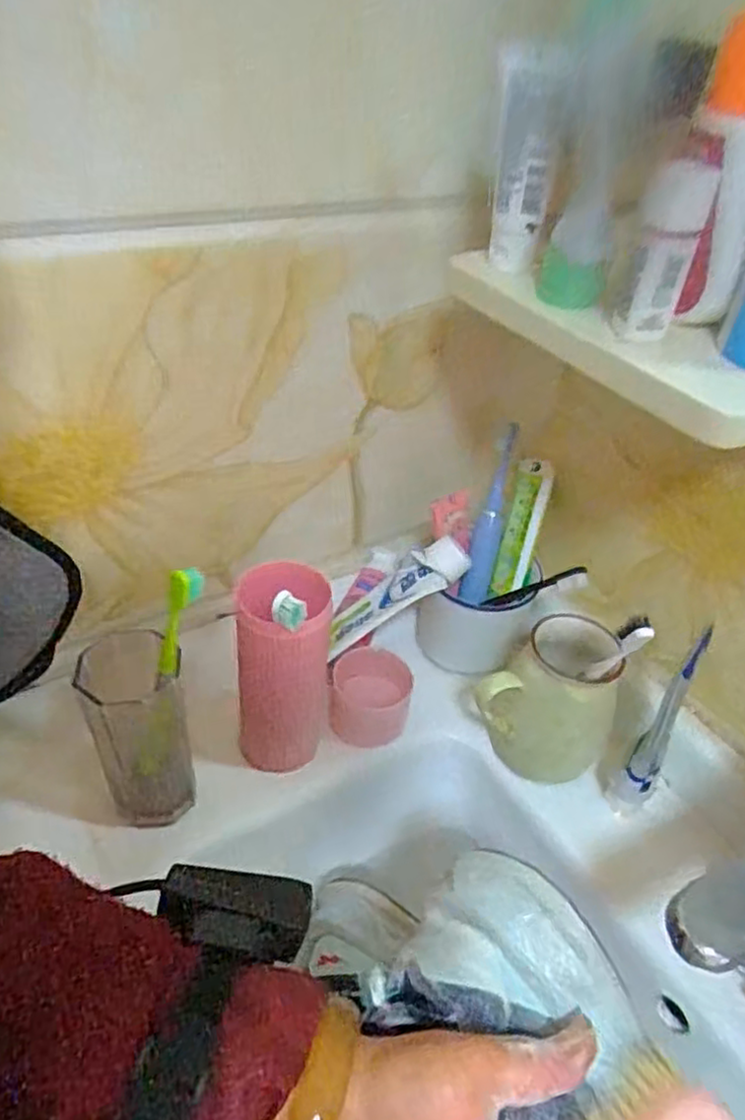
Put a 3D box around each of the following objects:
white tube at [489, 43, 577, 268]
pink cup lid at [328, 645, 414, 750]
[{"bbox_3d":[0.084,-0.227,0.403,0.039,0.105,0.034,12,40,6],"label":"white tube"},{"bbox_3d":[-0.002,0.110,0.561,0.063,0.051,0.060,4,40,-3],"label":"pink cup lid"}]

